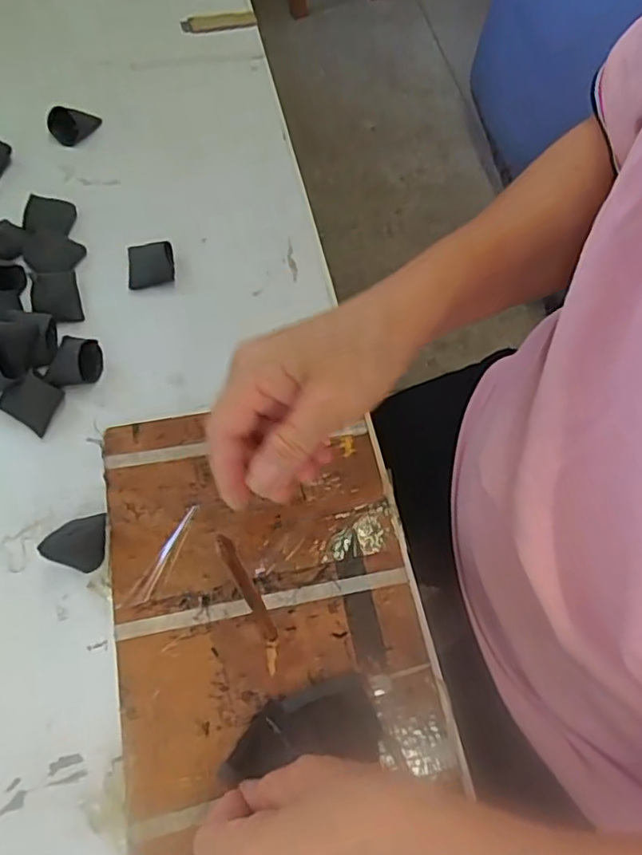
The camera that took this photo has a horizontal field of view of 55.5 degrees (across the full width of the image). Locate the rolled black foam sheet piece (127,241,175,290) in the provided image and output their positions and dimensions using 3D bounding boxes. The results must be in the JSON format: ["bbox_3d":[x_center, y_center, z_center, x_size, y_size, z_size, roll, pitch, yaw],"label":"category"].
[{"bbox_3d":[-0.133,-0.129,0.478,0.035,0.011,0.038,-5,65,-5],"label":"rolled black foam sheet piece"}]

